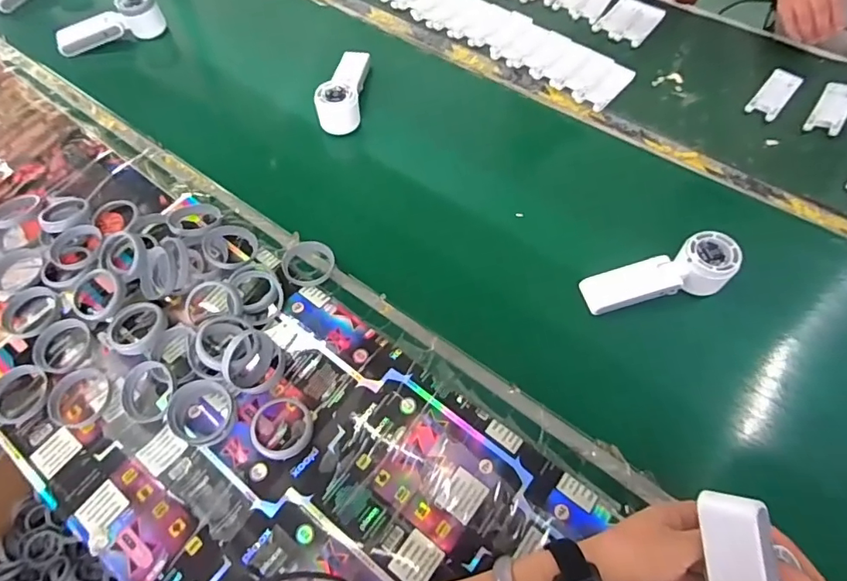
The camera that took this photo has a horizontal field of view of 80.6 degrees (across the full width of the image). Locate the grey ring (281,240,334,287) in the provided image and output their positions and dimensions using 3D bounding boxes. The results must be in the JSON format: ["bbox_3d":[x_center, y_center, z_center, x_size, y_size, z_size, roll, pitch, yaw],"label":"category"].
[{"bbox_3d":[-0.132,-0.032,0.579,0.059,0.014,0.055,0,60,1],"label":"grey ring"}]

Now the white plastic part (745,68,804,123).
[{"bbox_3d":[0.513,-0.286,0.726,0.042,0.009,0.112,37,67,20],"label":"white plastic part"}]

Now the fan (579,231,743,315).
[{"bbox_3d":[0.266,-0.015,0.565,0.167,0.036,0.054,-18,61,8],"label":"fan"}]

